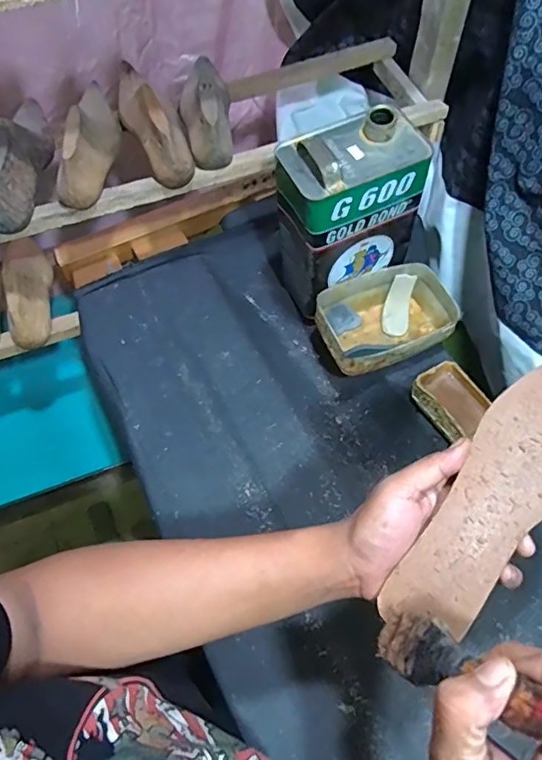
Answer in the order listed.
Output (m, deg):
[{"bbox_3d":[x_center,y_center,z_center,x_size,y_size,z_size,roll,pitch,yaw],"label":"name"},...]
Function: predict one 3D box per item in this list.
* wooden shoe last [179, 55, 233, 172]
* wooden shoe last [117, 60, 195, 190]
[{"bbox_3d":[-0.087,-0.364,0.693,0.072,0.070,0.167,-8,60,-5],"label":"wooden shoe last"},{"bbox_3d":[-0.166,-0.368,0.703,0.067,0.086,0.264,-22,62,-13],"label":"wooden shoe last"}]

